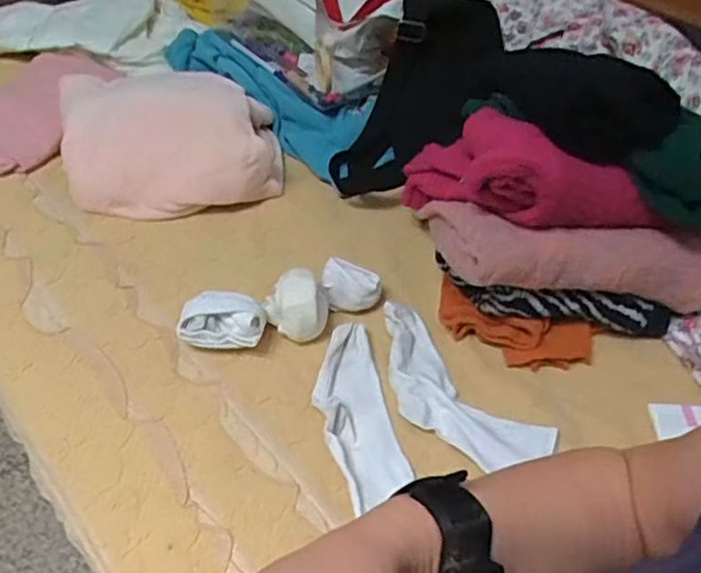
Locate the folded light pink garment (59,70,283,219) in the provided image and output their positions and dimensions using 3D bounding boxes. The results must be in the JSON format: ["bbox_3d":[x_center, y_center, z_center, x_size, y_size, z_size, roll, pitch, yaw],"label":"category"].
[{"bbox_3d":[-0.262,-0.229,0.916,0.314,0.086,0.250,-4,46,-8],"label":"folded light pink garment"}]

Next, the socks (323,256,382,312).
[{"bbox_3d":[0.002,-0.002,0.778,0.073,0.041,0.059,8,46,3],"label":"socks"}]

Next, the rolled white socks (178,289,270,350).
[{"bbox_3d":[-0.145,0.043,0.720,0.096,0.049,0.063,9,46,4],"label":"rolled white socks"}]

